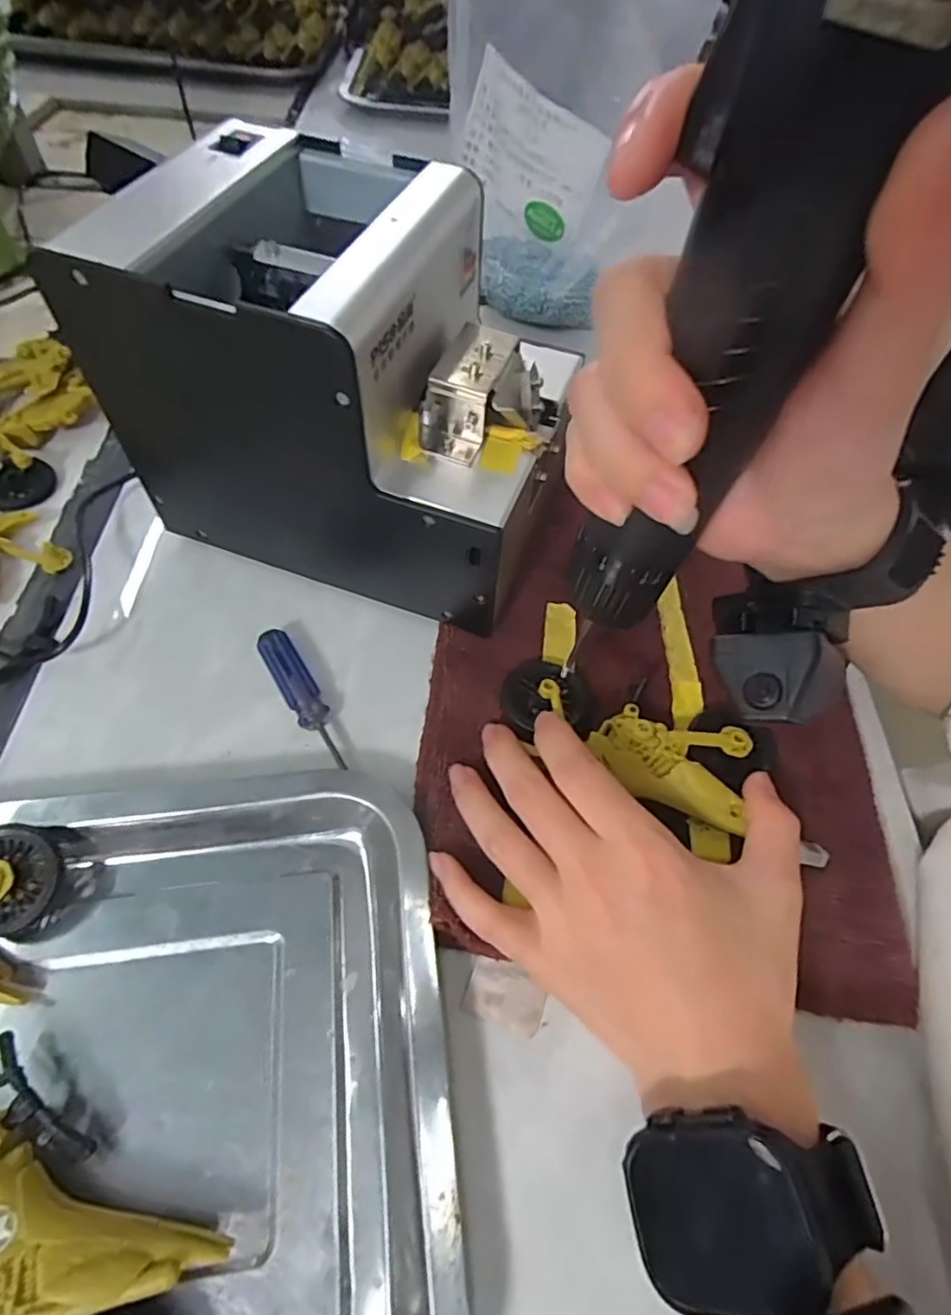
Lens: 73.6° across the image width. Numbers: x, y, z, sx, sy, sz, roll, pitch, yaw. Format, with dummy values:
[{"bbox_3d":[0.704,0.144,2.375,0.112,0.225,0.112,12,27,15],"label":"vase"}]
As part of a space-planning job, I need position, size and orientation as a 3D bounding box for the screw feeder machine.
[{"bbox_3d":[-0.052,-0.120,0.296,0.178,0.148,0.126,20,59,8],"label":"screw feeder machine"}]

